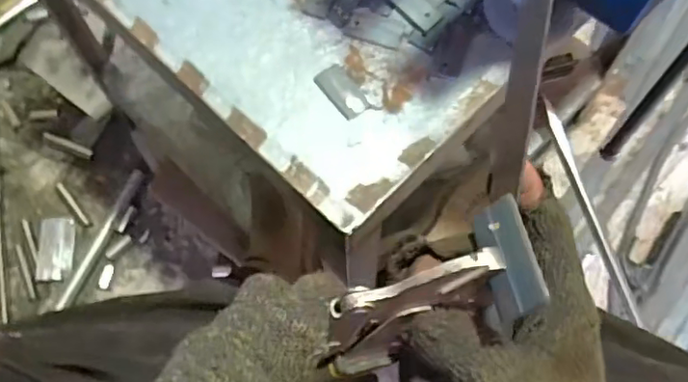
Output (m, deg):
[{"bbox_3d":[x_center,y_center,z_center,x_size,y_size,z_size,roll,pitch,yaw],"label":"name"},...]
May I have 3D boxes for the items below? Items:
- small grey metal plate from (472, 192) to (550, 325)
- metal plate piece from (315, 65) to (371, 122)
[{"bbox_3d":[0.067,0.027,0.246,0.008,0.022,0.050,18,51,-36],"label":"small grey metal plate"},{"bbox_3d":[-0.001,-0.081,0.486,0.026,0.005,0.050,-33,69,-12],"label":"metal plate piece"}]

